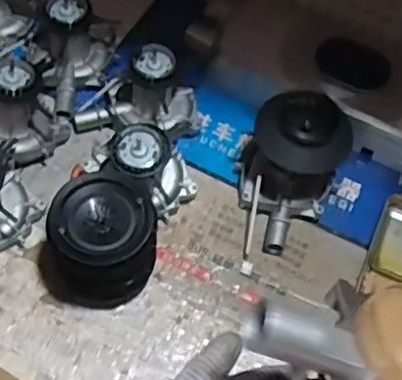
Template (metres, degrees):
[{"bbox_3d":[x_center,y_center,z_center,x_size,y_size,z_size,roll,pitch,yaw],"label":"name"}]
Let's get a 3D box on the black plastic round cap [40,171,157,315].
[{"bbox_3d":[-0.107,0.058,0.659,0.107,0.129,0.108,37,63,16],"label":"black plastic round cap"}]

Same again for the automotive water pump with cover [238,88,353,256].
[{"bbox_3d":[0.097,-0.022,0.708,0.109,0.123,0.140,23,64,10],"label":"automotive water pump with cover"}]

